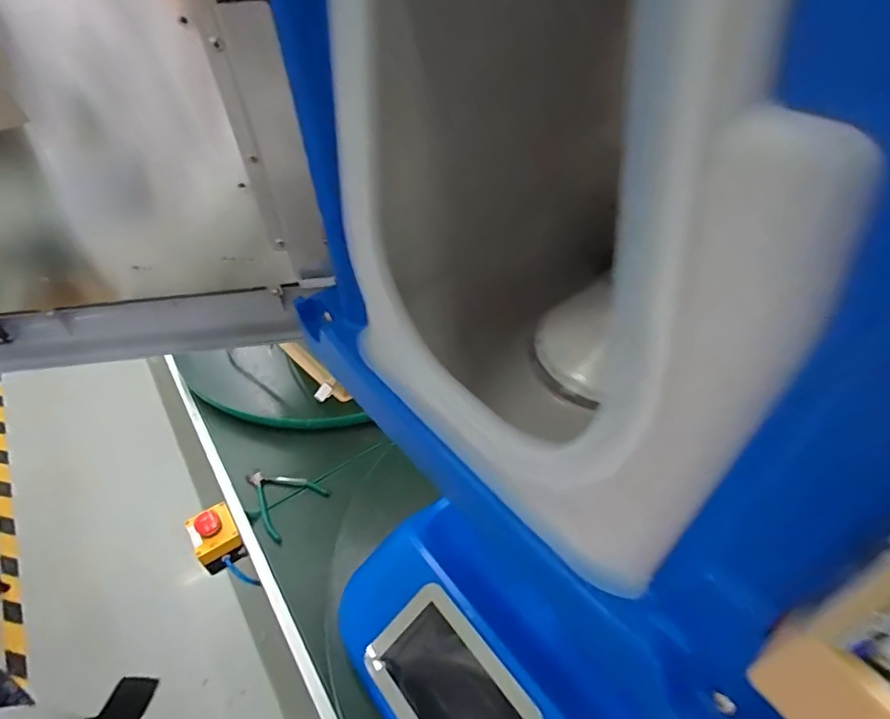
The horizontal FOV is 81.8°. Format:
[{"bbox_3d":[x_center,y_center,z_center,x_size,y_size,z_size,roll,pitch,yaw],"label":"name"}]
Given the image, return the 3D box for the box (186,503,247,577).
[{"bbox_3d":[-0.390,0.306,0.879,0.076,0.092,0.084,-28,50,-22],"label":"box"}]

